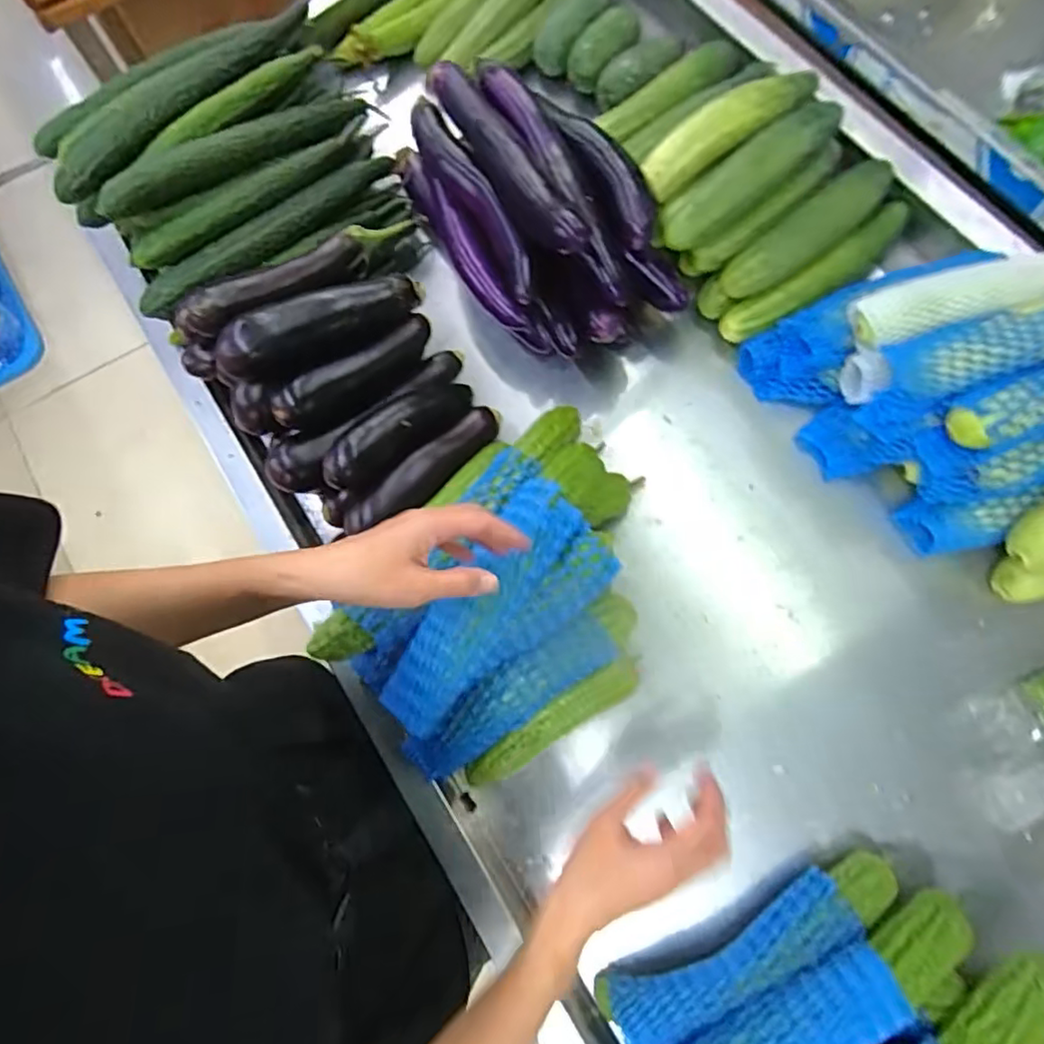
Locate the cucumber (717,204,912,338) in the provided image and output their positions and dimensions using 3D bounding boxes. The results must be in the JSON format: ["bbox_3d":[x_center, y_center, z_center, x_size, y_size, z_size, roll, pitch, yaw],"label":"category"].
[{"bbox_3d":[0.334,-0.278,0.683,0.230,0.059,0.042,-32,75,-9],"label":"cucumber"}]

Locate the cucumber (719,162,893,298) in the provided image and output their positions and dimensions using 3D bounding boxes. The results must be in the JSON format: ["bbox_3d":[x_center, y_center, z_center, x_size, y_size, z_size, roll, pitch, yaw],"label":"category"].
[{"bbox_3d":[0.306,-0.313,0.644,0.196,0.039,0.048,-35,74,7],"label":"cucumber"}]

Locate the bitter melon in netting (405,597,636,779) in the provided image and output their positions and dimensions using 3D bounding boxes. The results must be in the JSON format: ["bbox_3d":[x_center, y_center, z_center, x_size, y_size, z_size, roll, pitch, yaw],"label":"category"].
[{"bbox_3d":[0.002,0.161,0.579,0.250,0.054,0.052,-38,75,4],"label":"bitter melon in netting"}]

